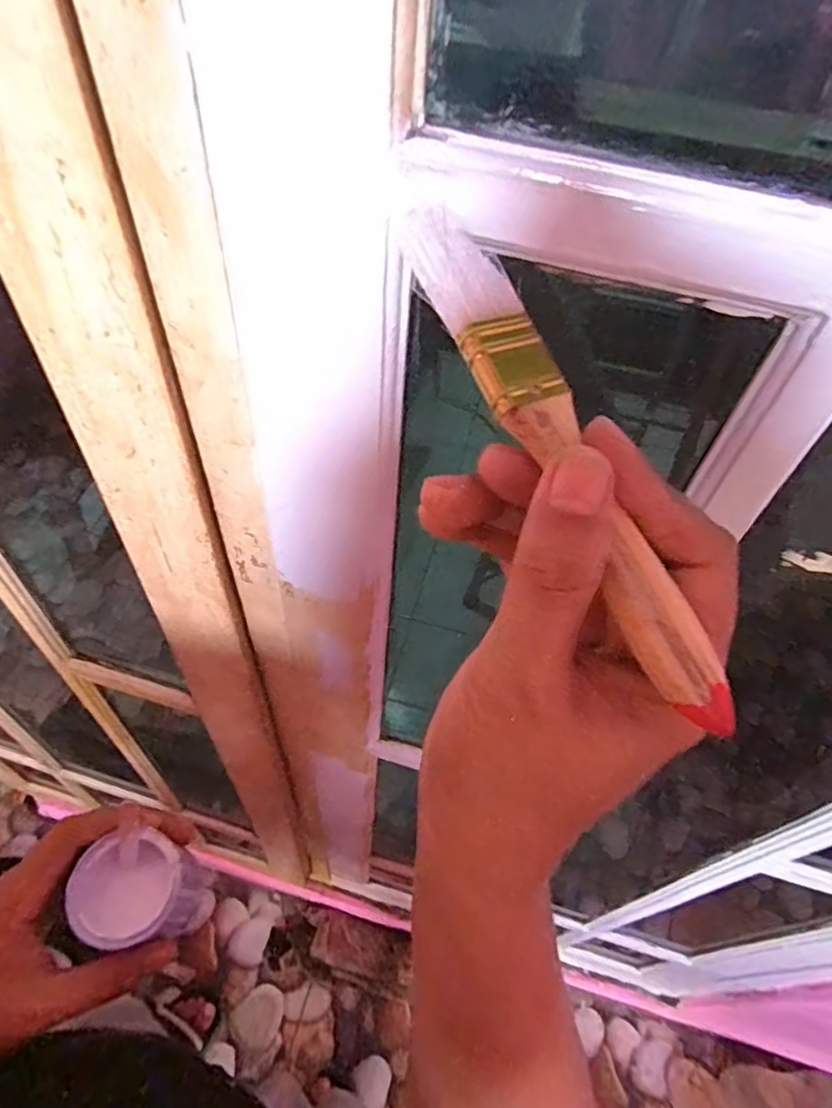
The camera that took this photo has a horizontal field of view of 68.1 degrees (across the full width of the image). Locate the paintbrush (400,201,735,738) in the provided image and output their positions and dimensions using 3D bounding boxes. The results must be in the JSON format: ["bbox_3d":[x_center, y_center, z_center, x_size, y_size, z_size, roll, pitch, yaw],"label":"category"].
[{"bbox_3d":[0.038,-0.029,0.167,0.025,0.008,0.162,-22,78,-21],"label":"paintbrush"}]

